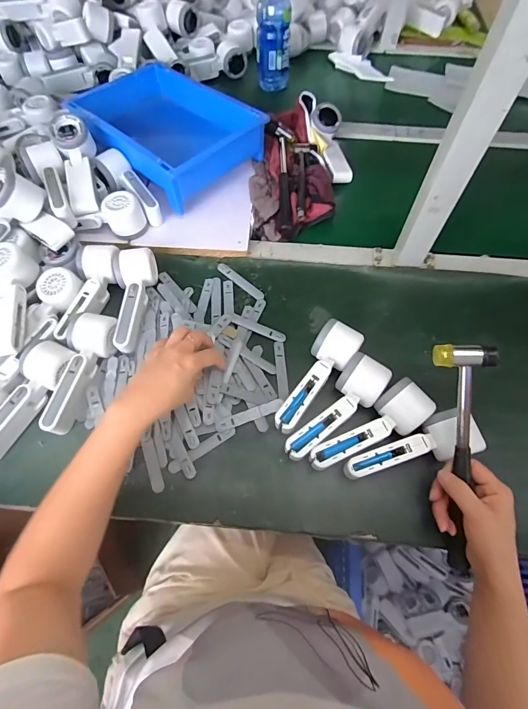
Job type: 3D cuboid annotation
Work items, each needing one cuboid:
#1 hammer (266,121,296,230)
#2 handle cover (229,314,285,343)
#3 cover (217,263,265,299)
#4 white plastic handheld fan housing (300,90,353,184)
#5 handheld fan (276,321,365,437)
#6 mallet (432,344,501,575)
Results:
[{"bbox_3d":[0.032,-0.327,0.649,0.059,0.041,0.248,0,64,-1],"label":"hammer"},{"bbox_3d":[-0.009,-0.041,0.529,0.086,0.007,0.016,22,65,4],"label":"handle cover"},{"bbox_3d":[-0.037,-0.117,0.573,0.093,0.005,0.015,39,69,17],"label":"cover"},{"bbox_3d":[0.127,-0.415,0.691,0.065,0.029,0.197,-15,79,-8],"label":"white plastic handheld fan housing"},{"bbox_3d":[0.063,0.029,0.475,0.060,0.050,0.166,34,68,15],"label":"handheld fan"},{"bbox_3d":[0.219,0.116,0.394,0.051,0.029,0.251,-1,94,-1],"label":"mallet"}]

